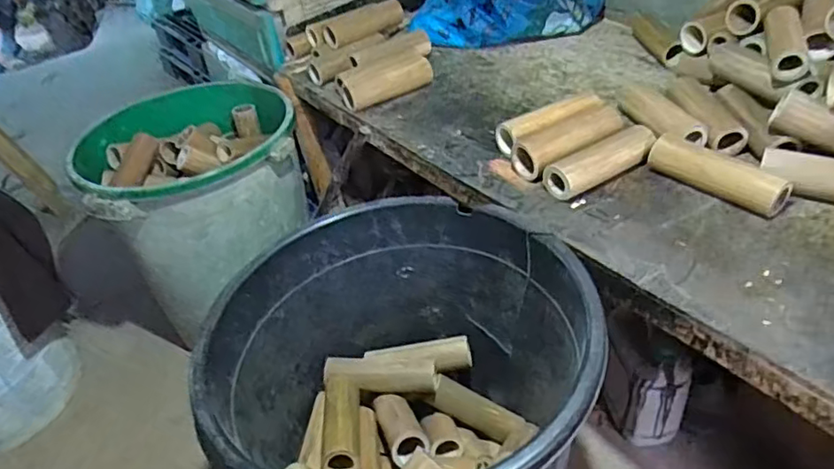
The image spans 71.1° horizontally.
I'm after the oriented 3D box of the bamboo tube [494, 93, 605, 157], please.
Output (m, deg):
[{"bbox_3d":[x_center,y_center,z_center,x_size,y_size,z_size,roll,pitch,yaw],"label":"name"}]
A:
[{"bbox_3d":[0.221,-0.177,0.957,0.183,0.061,0.072,-21,40,-18],"label":"bamboo tube"}]

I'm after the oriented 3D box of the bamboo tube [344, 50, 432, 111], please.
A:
[{"bbox_3d":[-0.056,-0.302,1.159,0.182,0.059,0.067,-26,42,-23],"label":"bamboo tube"}]

